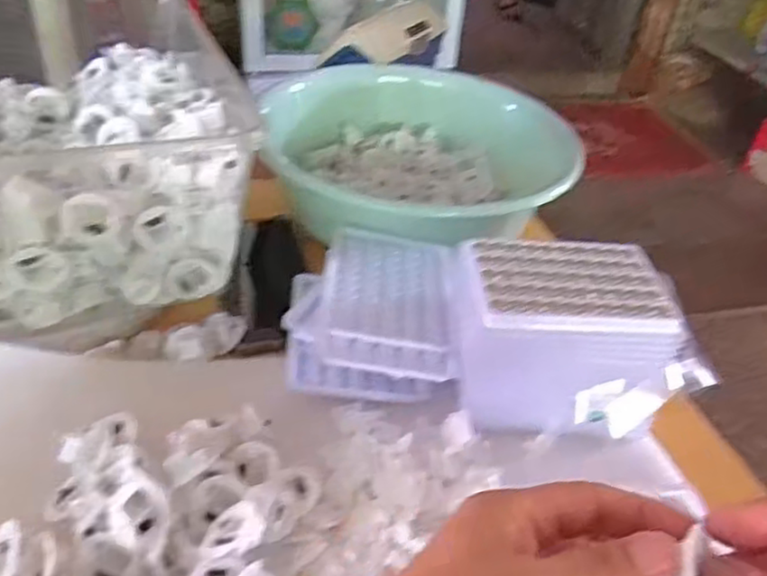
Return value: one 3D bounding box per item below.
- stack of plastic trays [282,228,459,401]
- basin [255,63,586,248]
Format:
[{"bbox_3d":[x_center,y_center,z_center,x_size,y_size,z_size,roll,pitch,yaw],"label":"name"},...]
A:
[{"bbox_3d":[-0.006,0.013,0.514,0.116,0.043,0.152,7,38,0],"label":"stack of plastic trays"},{"bbox_3d":[0.025,-0.135,0.684,0.263,0.094,0.263,4,38,-3],"label":"basin"}]

